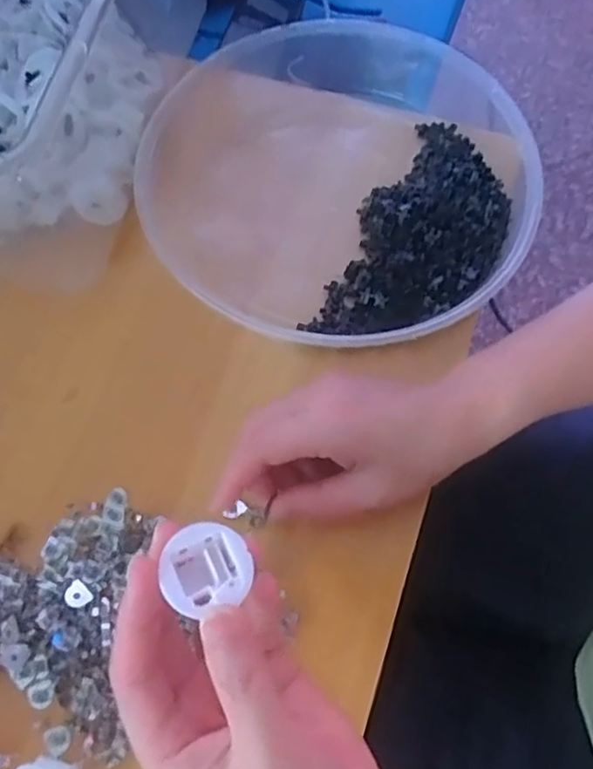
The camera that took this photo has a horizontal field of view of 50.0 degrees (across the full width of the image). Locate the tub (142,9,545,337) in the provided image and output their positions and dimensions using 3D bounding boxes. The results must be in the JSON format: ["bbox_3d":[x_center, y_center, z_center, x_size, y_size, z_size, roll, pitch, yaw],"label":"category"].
[{"bbox_3d":[0.023,-0.126,0.393,0.220,0.061,0.236,0,69,1],"label":"tub"}]

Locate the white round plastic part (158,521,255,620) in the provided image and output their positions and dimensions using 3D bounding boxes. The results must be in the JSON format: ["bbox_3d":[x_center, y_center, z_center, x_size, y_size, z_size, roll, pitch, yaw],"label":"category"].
[{"bbox_3d":[-0.033,0.069,0.234,0.030,0.014,0.031,6,66,-13],"label":"white round plastic part"}]

